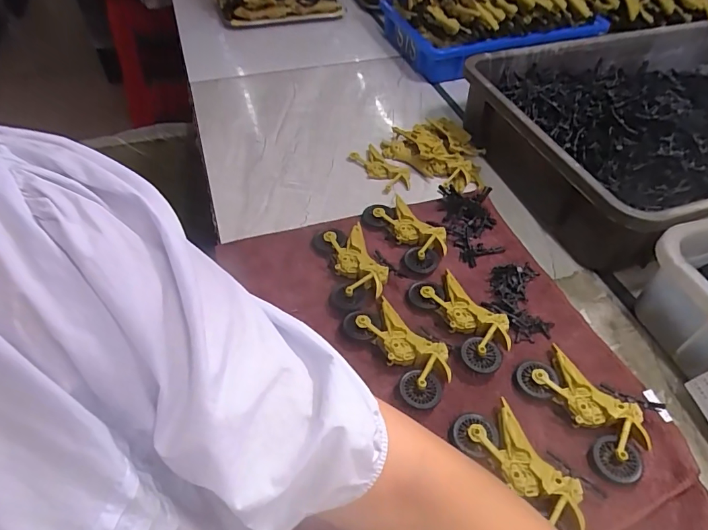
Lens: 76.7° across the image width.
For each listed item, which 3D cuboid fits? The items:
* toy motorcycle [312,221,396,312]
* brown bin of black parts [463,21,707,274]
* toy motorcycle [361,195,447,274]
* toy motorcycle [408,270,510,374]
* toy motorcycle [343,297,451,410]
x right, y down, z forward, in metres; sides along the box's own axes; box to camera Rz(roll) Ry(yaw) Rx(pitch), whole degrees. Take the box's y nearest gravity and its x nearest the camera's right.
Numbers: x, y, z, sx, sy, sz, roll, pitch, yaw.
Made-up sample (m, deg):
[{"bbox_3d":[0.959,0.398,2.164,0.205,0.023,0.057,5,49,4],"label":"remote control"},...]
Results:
[{"bbox_3d":[-0.002,-0.004,0.487,0.069,0.020,0.104,-17,53,-16],"label":"toy motorcycle"},{"bbox_3d":[0.437,-0.190,0.611,0.509,0.100,0.365,-17,53,-16],"label":"brown bin of black parts"},{"bbox_3d":[0.063,-0.039,0.520,0.055,0.018,0.110,-27,56,-23],"label":"toy motorcycle"},{"bbox_3d":[0.108,0.051,0.443,0.056,0.021,0.116,-25,55,-21],"label":"toy motorcycle"},{"bbox_3d":[0.045,0.078,0.420,0.060,0.020,0.112,-30,57,-24],"label":"toy motorcycle"}]

